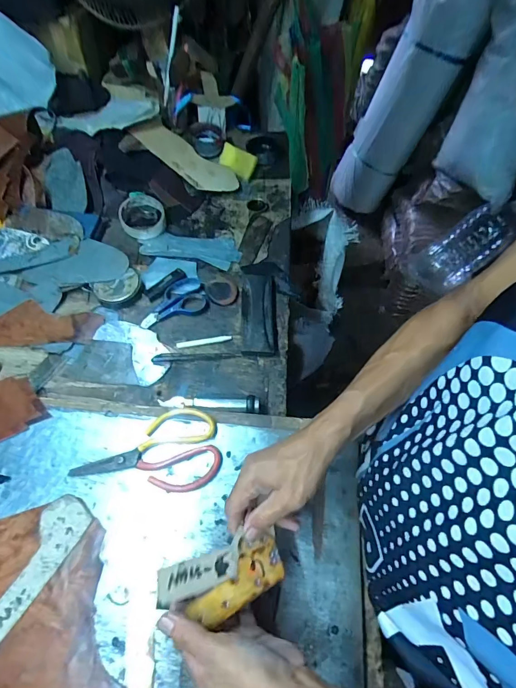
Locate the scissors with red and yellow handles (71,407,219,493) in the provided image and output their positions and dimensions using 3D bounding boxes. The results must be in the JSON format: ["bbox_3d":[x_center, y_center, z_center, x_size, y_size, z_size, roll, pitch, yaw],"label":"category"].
[{"bbox_3d":[-0.138,0.132,0.468,0.182,0.019,0.099,4,59,1],"label":"scissors with red and yellow handles"}]

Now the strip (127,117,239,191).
[{"bbox_3d":[-0.151,-0.401,0.771,0.235,0.022,0.103,34,57,0],"label":"strip"}]

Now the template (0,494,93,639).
[{"bbox_3d":[-0.268,0.268,0.392,0.053,0.004,0.207,28,62,14],"label":"template"}]

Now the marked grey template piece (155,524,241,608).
[{"bbox_3d":[-0.052,0.213,0.340,0.083,0.006,0.031,-11,76,-28],"label":"marked grey template piece"}]

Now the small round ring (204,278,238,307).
[{"bbox_3d":[-0.062,-0.089,0.615,0.054,0.007,0.054,1,59,-2],"label":"small round ring"}]

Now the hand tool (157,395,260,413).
[{"bbox_3d":[-0.069,0.082,0.505,0.139,0.023,0.021,5,59,1],"label":"hand tool"}]

